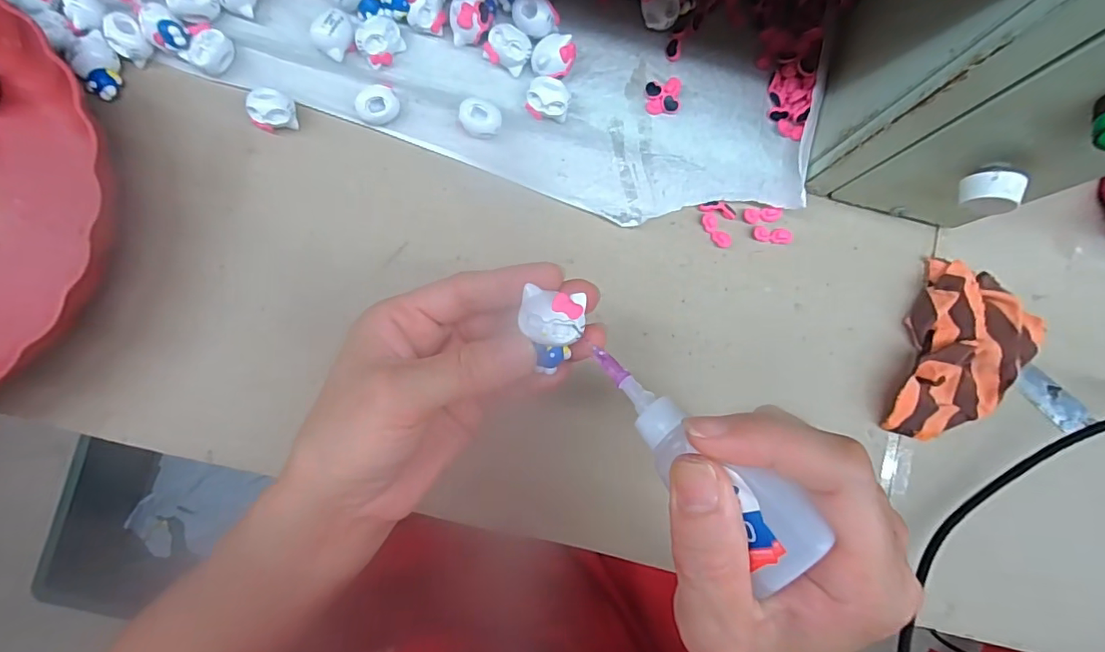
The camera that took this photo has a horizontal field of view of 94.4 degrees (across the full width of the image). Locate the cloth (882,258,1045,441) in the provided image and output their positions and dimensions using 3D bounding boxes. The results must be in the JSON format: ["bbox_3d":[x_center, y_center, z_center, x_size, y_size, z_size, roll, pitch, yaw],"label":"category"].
[{"bbox_3d":[0.257,0.022,0.323,0.072,0.024,0.111,23,85,-2],"label":"cloth"}]

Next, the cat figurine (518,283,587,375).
[{"bbox_3d":[-0.002,0.003,0.200,0.022,0.013,0.032,9,92,-4],"label":"cat figurine"}]

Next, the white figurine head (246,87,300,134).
[{"bbox_3d":[-0.165,-0.127,0.302,0.022,0.017,0.022,9,86,-3],"label":"white figurine head"}]

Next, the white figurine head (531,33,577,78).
[{"bbox_3d":[0.000,-0.157,0.300,0.024,0.017,0.022,0,86,-3],"label":"white figurine head"}]

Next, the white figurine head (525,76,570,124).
[{"bbox_3d":[-0.003,-0.133,0.302,0.024,0.019,0.019,1,86,-3],"label":"white figurine head"}]

